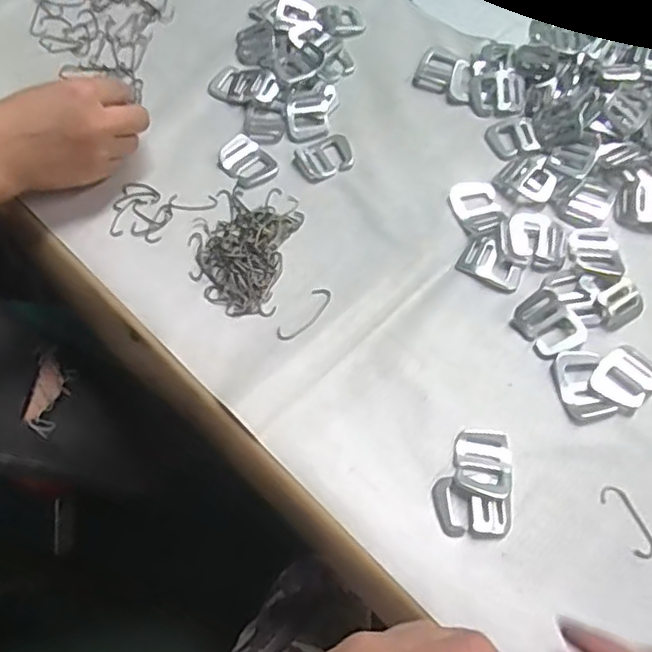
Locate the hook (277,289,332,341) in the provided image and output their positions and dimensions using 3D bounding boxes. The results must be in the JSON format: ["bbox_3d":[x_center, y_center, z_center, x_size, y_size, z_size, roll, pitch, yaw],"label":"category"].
[{"bbox_3d":[-0.014,-0.008,0.449,0.017,0.004,0.050,35,71,18],"label":"hook"}]

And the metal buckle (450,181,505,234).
[{"bbox_3d":[0.113,-0.091,0.483,0.036,0.007,0.047,-13,65,-3],"label":"metal buckle"}]

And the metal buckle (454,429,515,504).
[{"bbox_3d":[0.096,0.084,0.396,0.034,0.012,0.045,5,65,6],"label":"metal buckle"}]

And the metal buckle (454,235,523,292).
[{"bbox_3d":[0.119,-0.045,0.461,0.044,0.004,0.032,30,70,16],"label":"metal buckle"}]

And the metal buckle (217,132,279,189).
[{"bbox_3d":[-0.063,-0.130,0.510,0.034,0.005,0.048,-39,69,-15],"label":"metal buckle"}]

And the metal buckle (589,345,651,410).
[{"bbox_3d":[0.194,0.033,0.418,0.041,0.010,0.035,-37,68,-14],"label":"metal buckle"}]

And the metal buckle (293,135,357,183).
[{"bbox_3d":[0.000,-0.133,0.509,0.048,0.004,0.034,-28,66,-10],"label":"metal buckle"}]

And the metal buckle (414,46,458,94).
[{"bbox_3d":[0.094,-0.220,0.551,0.031,0.006,0.047,14,66,10],"label":"metal buckle"}]

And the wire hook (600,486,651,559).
[{"bbox_3d":[0.178,0.115,0.382,0.015,0.004,0.044,-22,65,-7],"label":"wire hook"}]

